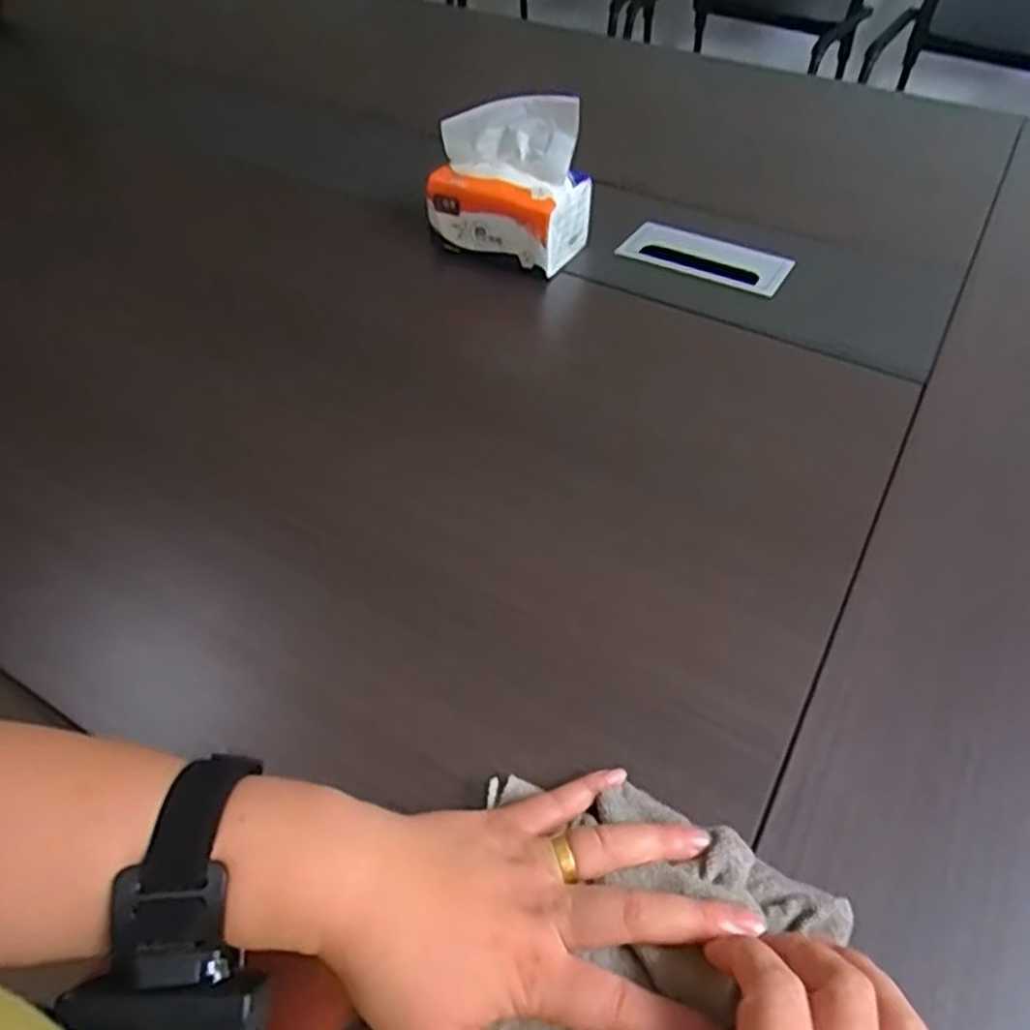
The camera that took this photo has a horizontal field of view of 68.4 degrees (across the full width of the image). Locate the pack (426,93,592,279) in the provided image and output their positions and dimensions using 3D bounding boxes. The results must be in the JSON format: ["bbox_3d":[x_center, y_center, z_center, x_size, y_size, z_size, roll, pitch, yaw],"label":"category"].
[{"bbox_3d":[-0.004,-0.299,0.694,0.126,0.145,0.080,23,50,19],"label":"pack"}]

